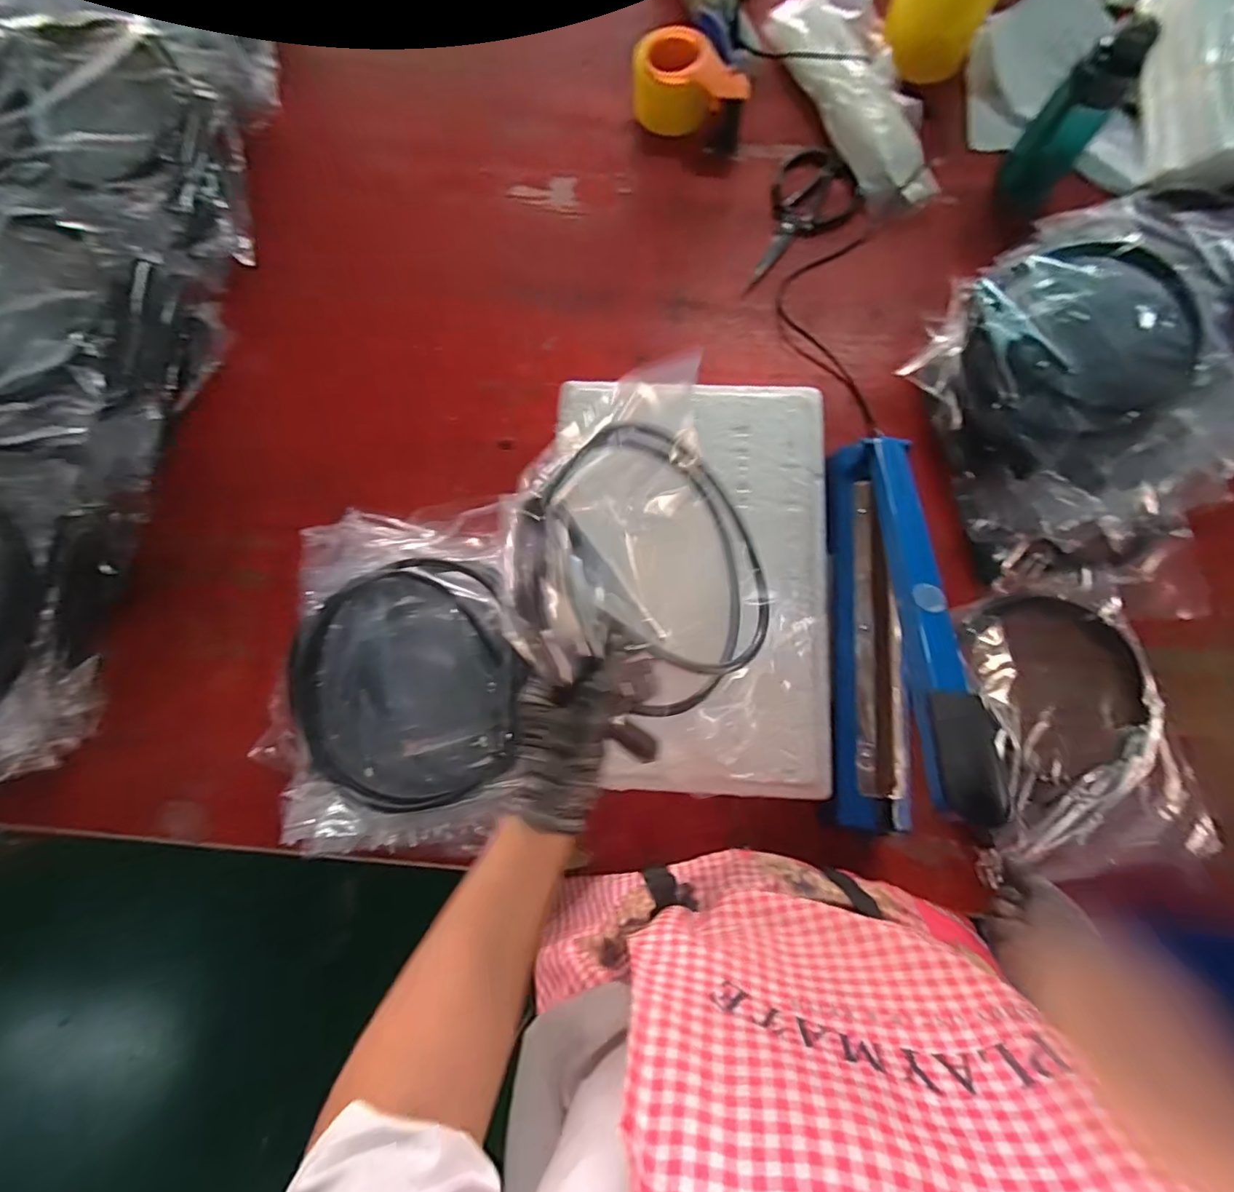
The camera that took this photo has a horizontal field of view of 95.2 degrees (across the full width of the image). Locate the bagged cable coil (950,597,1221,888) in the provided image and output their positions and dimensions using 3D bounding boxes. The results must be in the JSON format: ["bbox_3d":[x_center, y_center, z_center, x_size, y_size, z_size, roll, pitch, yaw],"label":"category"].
[{"bbox_3d":[0.462,0.131,0.577,0.193,0.036,0.276,-7,79,-1],"label":"bagged cable coil"}]

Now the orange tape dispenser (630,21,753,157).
[{"bbox_3d":[0.093,-0.651,0.729,0.152,0.075,0.094,13,79,4],"label":"orange tape dispenser"}]

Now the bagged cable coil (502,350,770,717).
[{"bbox_3d":[0.031,-0.024,0.430,0.239,0.050,0.238,-2,93,-44],"label":"bagged cable coil"}]

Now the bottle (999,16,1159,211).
[{"bbox_3d":[0.517,-0.541,0.641,0.069,0.169,0.054,34,58,7],"label":"bottle"}]

